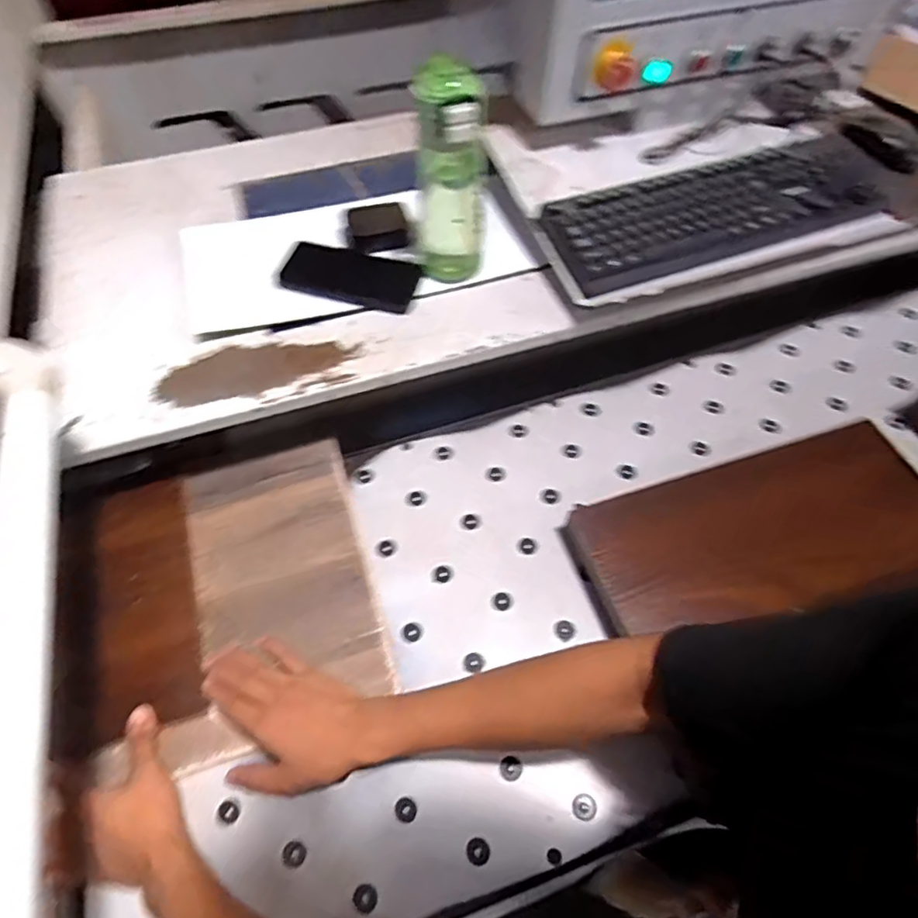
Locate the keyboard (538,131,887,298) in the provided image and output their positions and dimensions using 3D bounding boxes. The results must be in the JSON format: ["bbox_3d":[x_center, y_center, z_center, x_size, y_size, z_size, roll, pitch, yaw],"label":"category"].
[{"bbox_3d":[0.307,-0.311,0.728,0.385,0.026,0.159,-18,75,-5],"label":"keyboard"}]

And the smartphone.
[{"bbox_3d":[-0.130,-0.225,0.730,0.156,0.012,0.082,13,61,0],"label":"smartphone"}]

